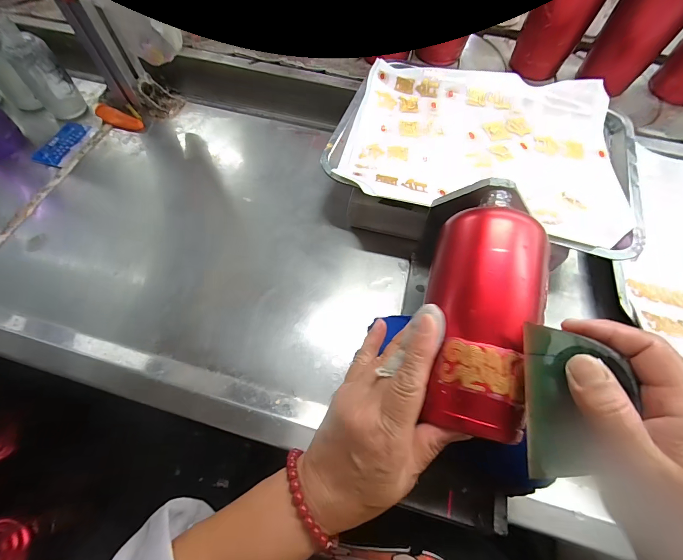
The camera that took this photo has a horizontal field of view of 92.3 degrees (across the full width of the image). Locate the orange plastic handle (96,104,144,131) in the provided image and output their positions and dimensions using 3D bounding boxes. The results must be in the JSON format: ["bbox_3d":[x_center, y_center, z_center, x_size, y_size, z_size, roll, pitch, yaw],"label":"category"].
[{"bbox_3d":[-0.343,-0.246,0.500,0.073,0.014,0.028,25,68,10],"label":"orange plastic handle"}]

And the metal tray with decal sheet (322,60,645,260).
[{"bbox_3d":[0.174,-0.173,0.402,0.344,0.035,0.283,17,67,7],"label":"metal tray with decal sheet"}]

